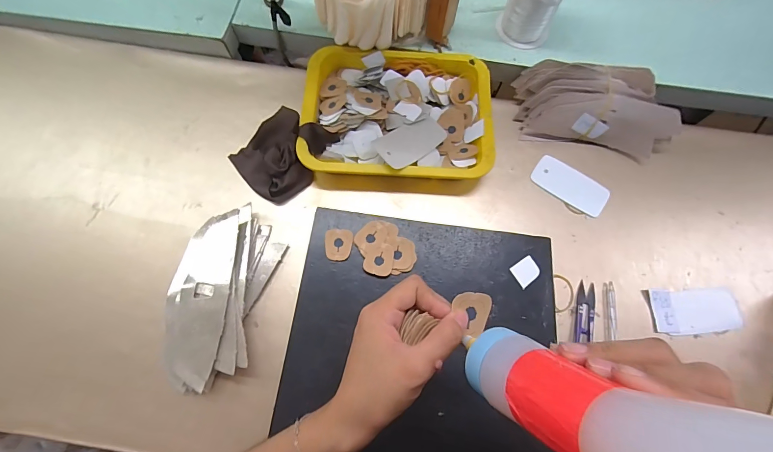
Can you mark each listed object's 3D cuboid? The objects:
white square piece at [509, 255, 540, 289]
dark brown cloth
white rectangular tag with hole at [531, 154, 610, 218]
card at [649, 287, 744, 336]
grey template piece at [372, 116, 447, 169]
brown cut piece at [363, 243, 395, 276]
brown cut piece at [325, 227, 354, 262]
[{"bbox_3d":[0.171,0.056,0.426,0.033,0.004,0.028,-31,78,-9],"label":"white square piece"},{"bbox_3d":[-0.142,-0.101,0.472,0.103,0.037,0.119,40,77,9],"label":"dark brown cloth"},{"bbox_3d":[0.256,-0.057,0.488,0.102,0.005,0.053,34,77,7],"label":"white rectangular tag with hole"},{"bbox_3d":[0.389,0.106,0.438,0.111,0.004,0.053,-1,74,-3],"label":"card"},{"bbox_3d":[0.033,-0.113,0.468,0.095,0.008,0.051,-32,80,-20],"label":"grey template piece"},{"bbox_3d":[-0.009,0.040,0.422,0.034,0.004,0.038,9,75,1],"label":"brown cut piece"},{"bbox_3d":[-0.059,0.023,0.430,0.033,0.004,0.040,10,75,1],"label":"brown cut piece"}]

